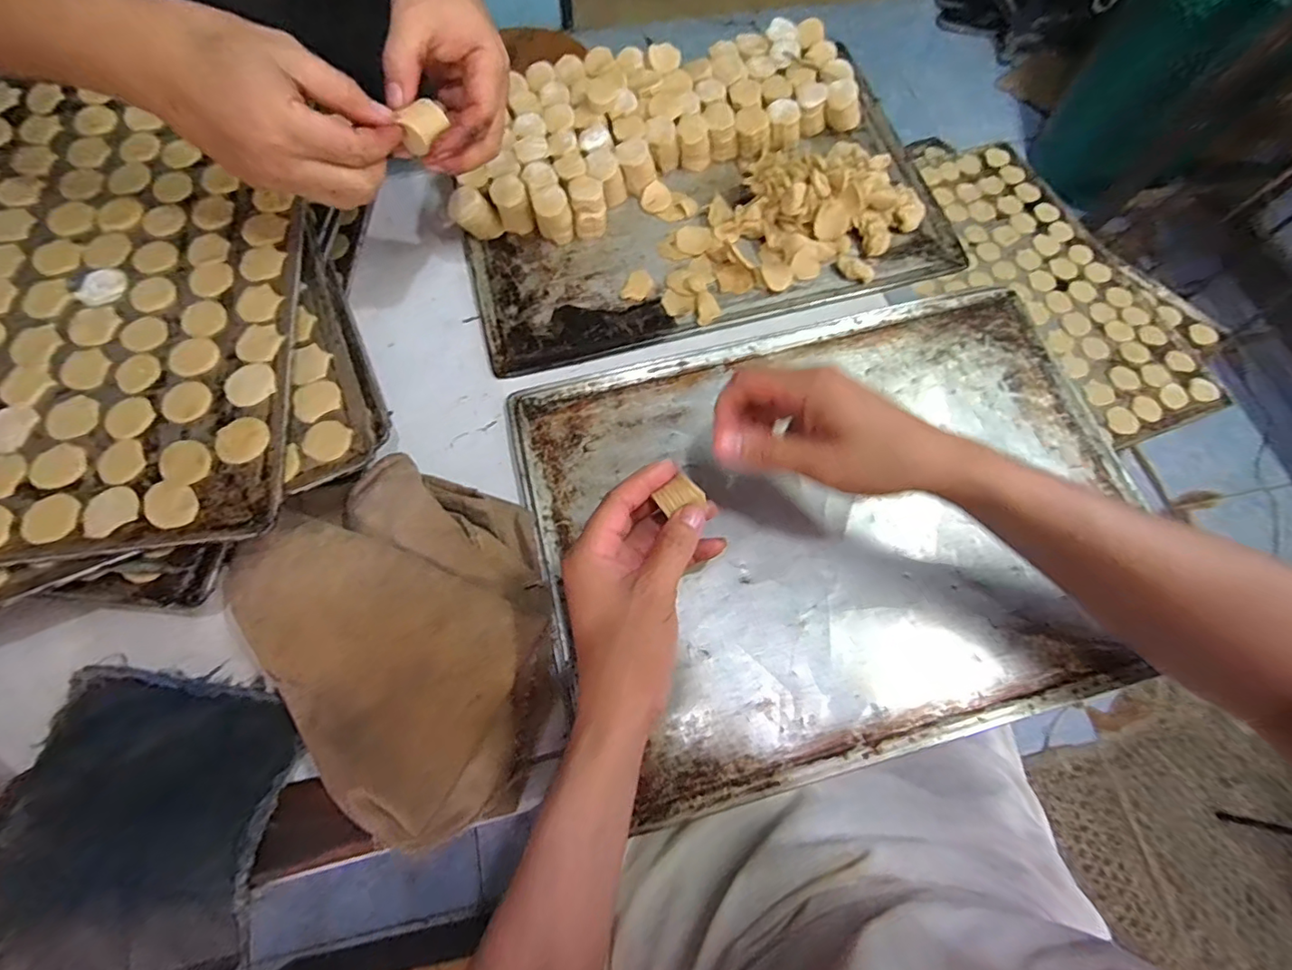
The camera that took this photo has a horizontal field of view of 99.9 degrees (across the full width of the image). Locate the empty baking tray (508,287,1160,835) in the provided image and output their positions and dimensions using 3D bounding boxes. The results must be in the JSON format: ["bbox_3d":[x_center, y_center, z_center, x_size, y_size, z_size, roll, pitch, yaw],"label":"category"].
[{"bbox_3d":[0.148,0.023,0.422,0.453,0.025,0.329,-13,69,-8],"label":"empty baking tray"}]

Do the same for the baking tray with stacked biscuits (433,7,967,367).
[{"bbox_3d":[0.047,-0.295,0.525,0.443,0.060,0.305,-15,71,-7],"label":"baking tray with stacked biscuits"}]

